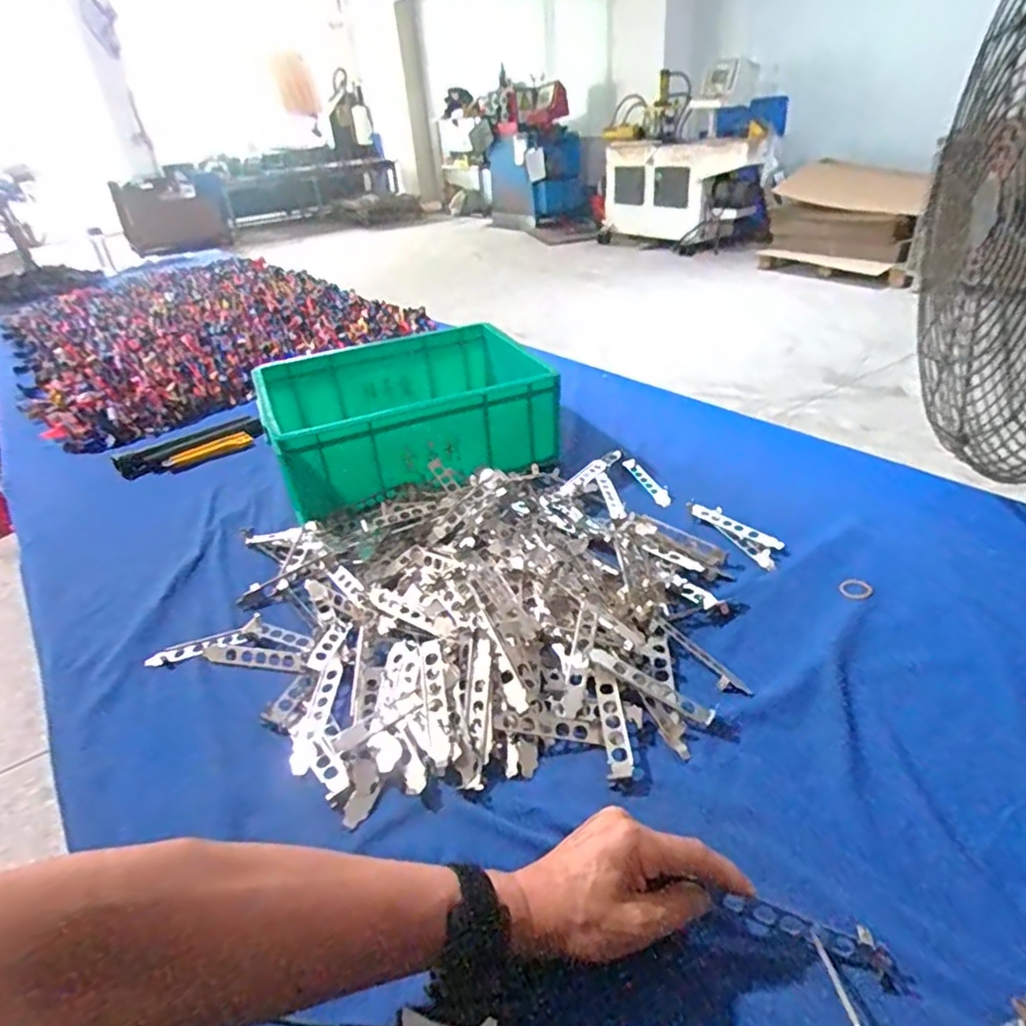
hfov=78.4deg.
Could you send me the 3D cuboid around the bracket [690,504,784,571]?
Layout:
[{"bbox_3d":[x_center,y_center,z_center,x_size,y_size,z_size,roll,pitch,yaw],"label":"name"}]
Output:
[{"bbox_3d":[0.276,0.018,0.768,0.041,0.015,0.137,-17,36,-21],"label":"bracket"}]

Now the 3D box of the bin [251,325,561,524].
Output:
[{"bbox_3d":[-0.161,-0.161,0.976,0.410,0.118,0.313,-16,35,-19],"label":"bin"}]

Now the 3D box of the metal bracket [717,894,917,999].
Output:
[{"bbox_3d":[0.187,0.261,0.391,0.110,0.009,0.025,16,37,19],"label":"metal bracket"}]

